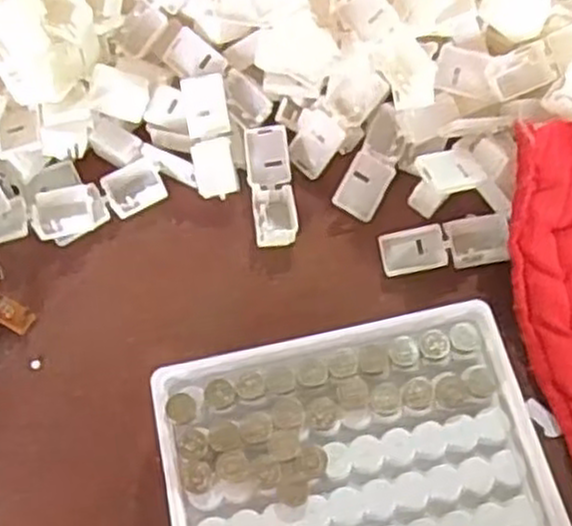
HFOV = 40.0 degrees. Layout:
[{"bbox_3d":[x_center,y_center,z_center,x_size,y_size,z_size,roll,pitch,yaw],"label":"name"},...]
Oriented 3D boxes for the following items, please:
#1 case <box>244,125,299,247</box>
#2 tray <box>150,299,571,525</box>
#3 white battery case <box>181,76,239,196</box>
[{"bbox_3d":[-0.007,-0.036,0.358,0.019,0.007,0.057,-7,64,0],"label":"case"},{"bbox_3d":[0.024,0.073,0.287,0.129,0.031,0.097,-12,68,-3],"label":"tray"},{"bbox_3d":[-0.035,-0.059,0.362,0.020,0.011,0.055,-9,88,-2],"label":"white battery case"}]

